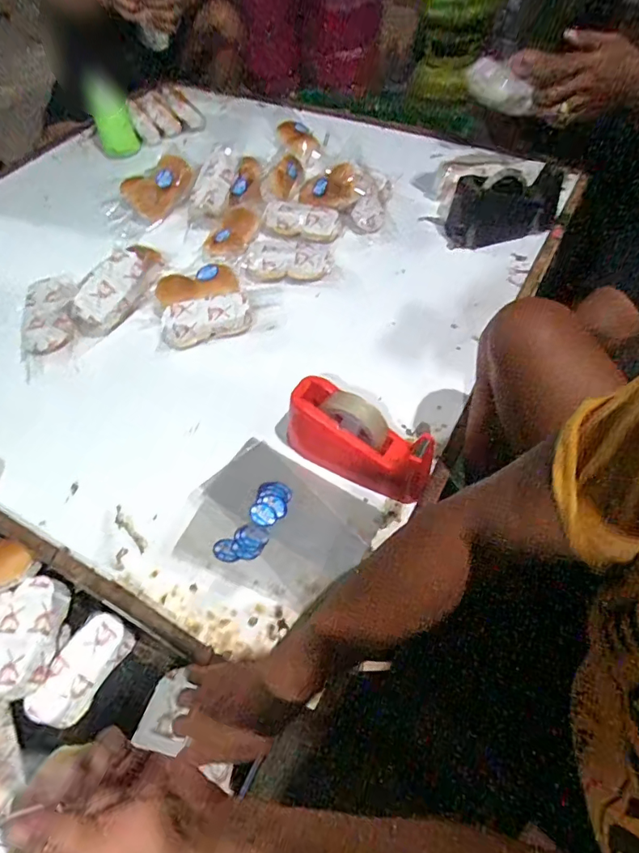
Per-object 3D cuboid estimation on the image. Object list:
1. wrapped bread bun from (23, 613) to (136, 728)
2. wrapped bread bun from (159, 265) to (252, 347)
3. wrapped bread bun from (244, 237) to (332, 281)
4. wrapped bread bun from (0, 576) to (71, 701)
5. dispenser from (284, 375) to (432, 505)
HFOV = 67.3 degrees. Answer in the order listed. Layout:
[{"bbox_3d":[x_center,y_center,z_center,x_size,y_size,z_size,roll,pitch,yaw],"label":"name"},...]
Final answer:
[{"bbox_3d":[-0.300,0.308,0.610,0.066,0.037,0.129,35,58,-2],"label":"wrapped bread bun"},{"bbox_3d":[-0.197,-0.207,0.807,0.148,0.051,0.138,-18,57,-8],"label":"wrapped bread bun"},{"bbox_3d":[-0.057,-0.298,0.856,0.151,0.044,0.080,1,56,5],"label":"wrapped bread bun"},{"bbox_3d":[-0.361,0.261,0.599,0.076,0.056,0.137,0,55,2],"label":"wrapped bread bun"},{"bbox_3d":[0.055,0.019,0.631,0.188,0.106,0.073,25,61,19],"label":"dispenser"}]

